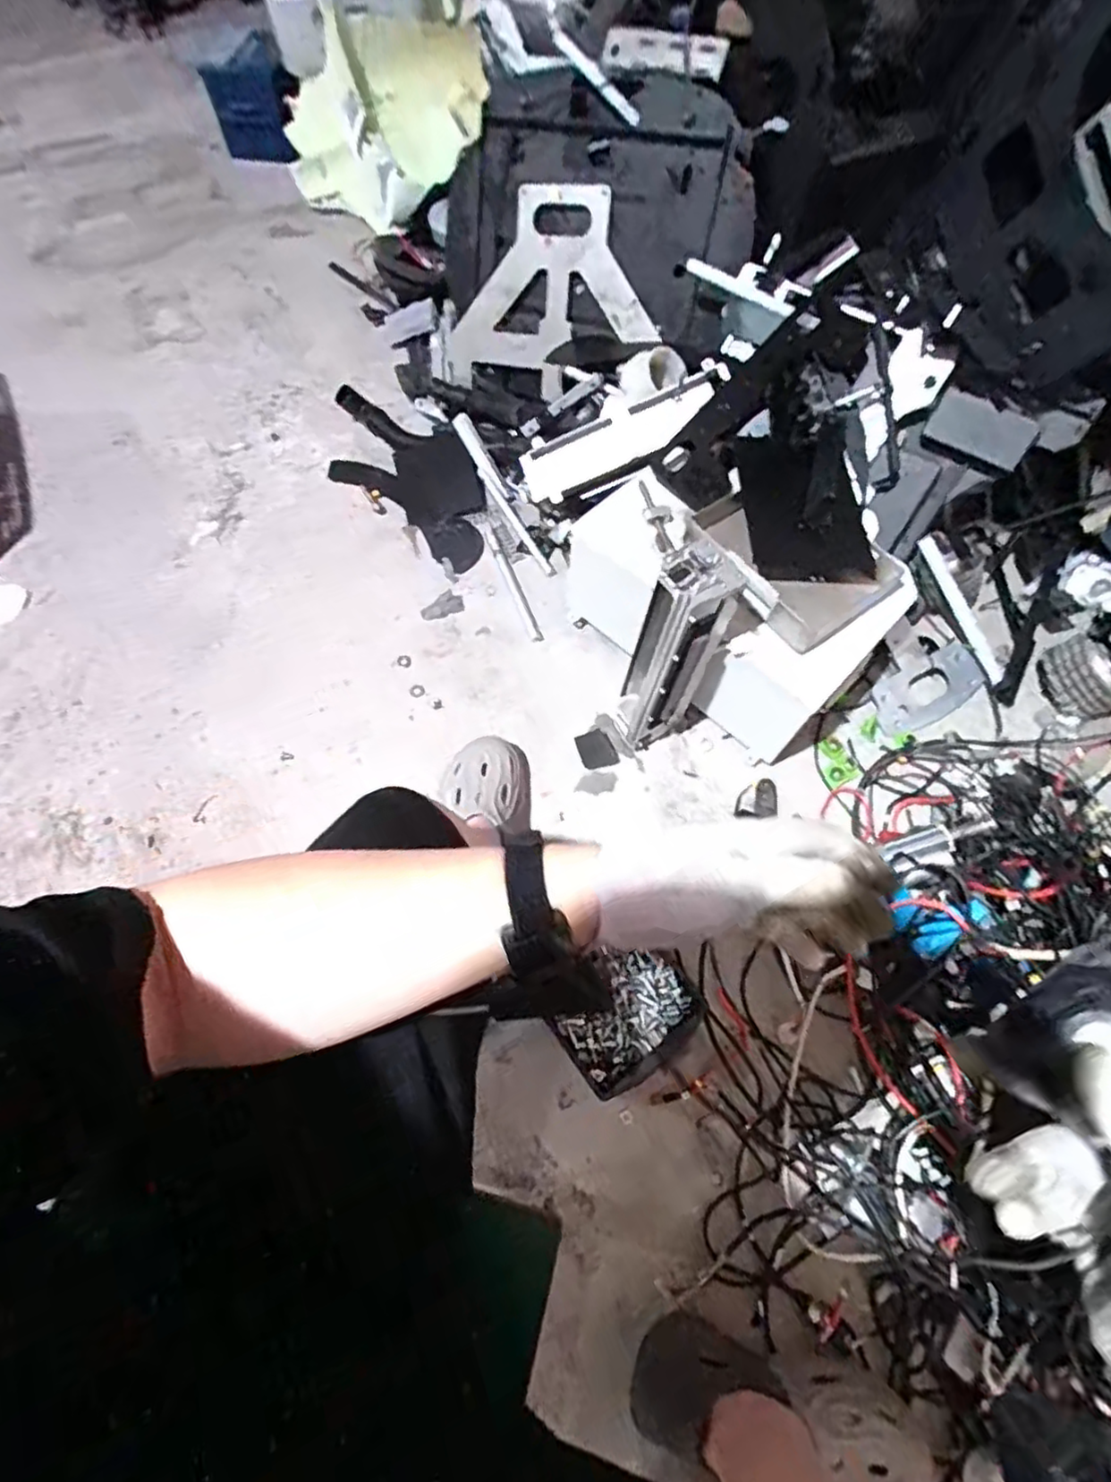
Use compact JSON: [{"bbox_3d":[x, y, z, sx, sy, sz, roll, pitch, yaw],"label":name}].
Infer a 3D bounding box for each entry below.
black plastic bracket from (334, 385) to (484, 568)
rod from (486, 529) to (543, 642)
[{"bbox_3d":[-0.268,-0.510,1.270,0.441,0.051,0.218,39,70,18],"label":"black plastic bracket"},{"bbox_3d":[-0.076,-0.278,1.168,0.021,0.018,0.262,-19,65,-9],"label":"rod"}]

